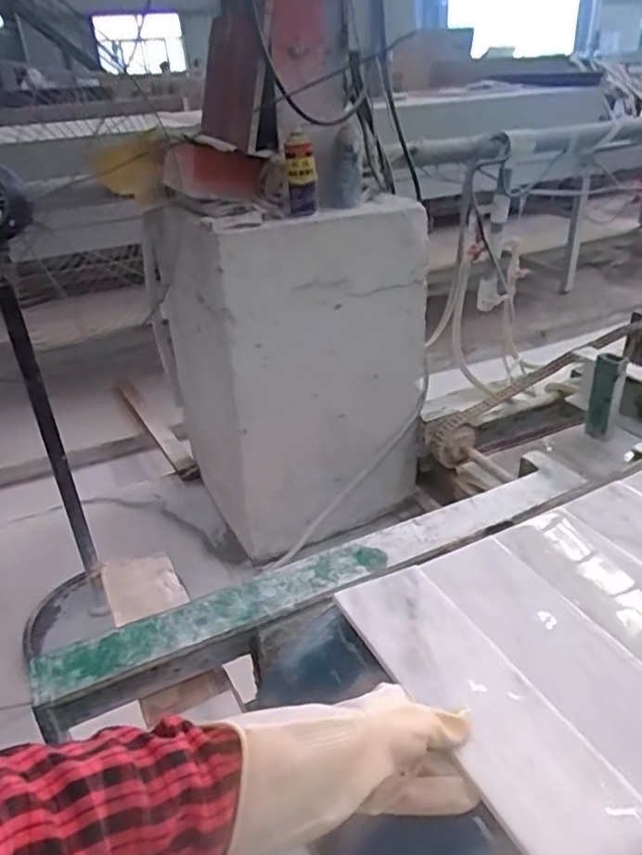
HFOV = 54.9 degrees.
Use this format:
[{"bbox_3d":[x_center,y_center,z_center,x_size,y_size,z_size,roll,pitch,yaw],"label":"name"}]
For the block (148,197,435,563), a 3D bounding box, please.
[{"bbox_3d":[-0.070,-0.159,1.696,0.636,0.872,0.395,-18,33,-22],"label":"block"}]

